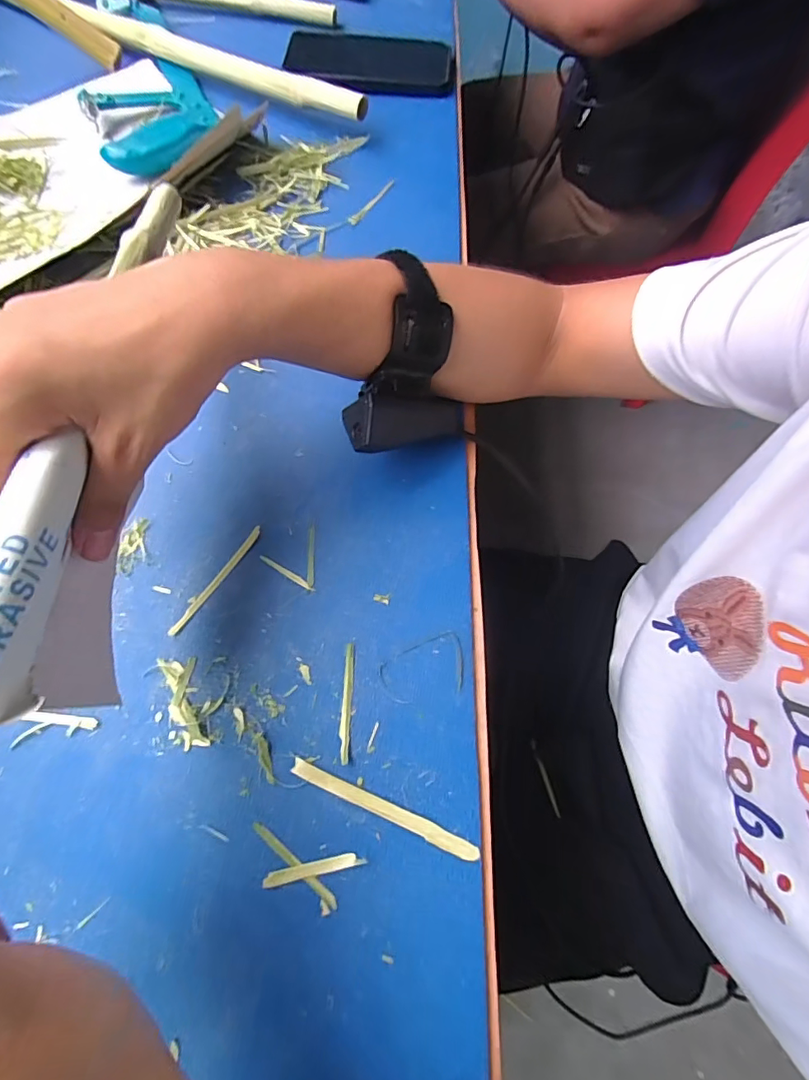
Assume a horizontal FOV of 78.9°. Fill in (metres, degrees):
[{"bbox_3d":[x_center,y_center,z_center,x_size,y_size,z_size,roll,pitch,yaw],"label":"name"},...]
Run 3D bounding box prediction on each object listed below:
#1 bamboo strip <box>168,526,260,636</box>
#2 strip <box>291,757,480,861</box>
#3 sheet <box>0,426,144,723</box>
[{"bbox_3d":[-0.114,0.024,0.299,0.006,0.004,0.080,32,72,11],"label":"bamboo strip"},{"bbox_3d":[-0.011,0.138,0.253,0.102,0.004,0.009,22,70,8],"label":"strip"},{"bbox_3d":[-0.144,0.018,0.206,0.019,0.080,0.109,-4,69,-2],"label":"sheet"}]

